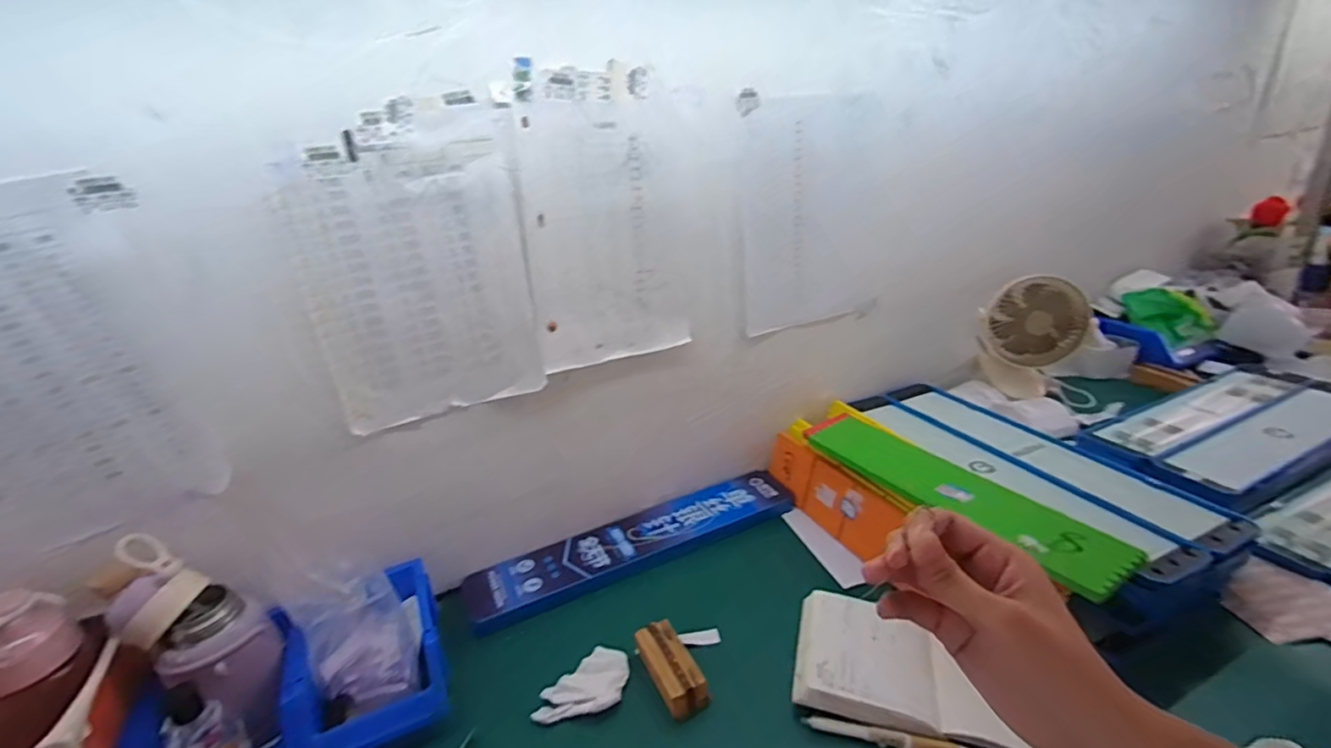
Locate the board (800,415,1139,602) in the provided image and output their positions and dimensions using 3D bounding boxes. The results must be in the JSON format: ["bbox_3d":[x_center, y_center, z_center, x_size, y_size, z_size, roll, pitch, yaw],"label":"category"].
[{"bbox_3d":[0.314,0.127,0.657,0.090,0.014,0.352,-19,25,-22],"label":"board"}]

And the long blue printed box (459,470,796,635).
[{"bbox_3d":[-0.028,0.216,0.766,0.447,0.018,0.104,-16,26,-22],"label":"long blue printed box"}]

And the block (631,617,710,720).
[{"bbox_3d":[0.005,0.291,0.581,0.041,0.027,0.091,-17,27,-23],"label":"block"}]

